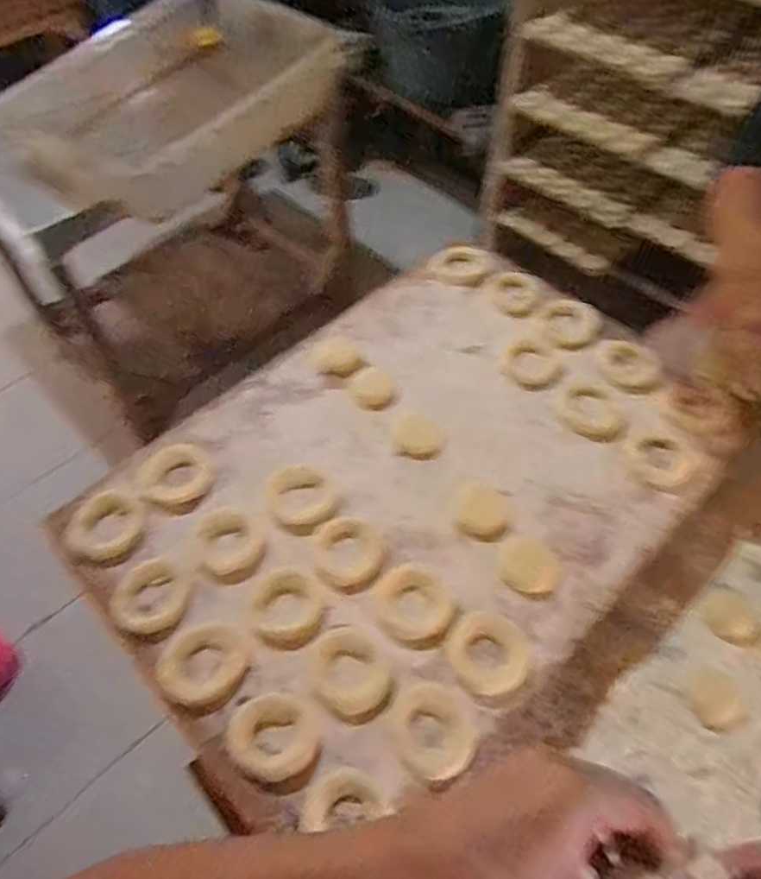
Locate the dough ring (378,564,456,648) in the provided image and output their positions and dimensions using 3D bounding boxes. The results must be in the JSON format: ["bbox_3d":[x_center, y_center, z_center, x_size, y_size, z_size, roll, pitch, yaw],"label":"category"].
[{"bbox_3d":[0.028,0.141,0.523,0.067,0.007,0.059,36,64,24],"label":"dough ring"}]

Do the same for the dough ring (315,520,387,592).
[{"bbox_3d":[-0.026,0.103,0.556,0.060,0.007,0.068,-2,55,1],"label":"dough ring"}]

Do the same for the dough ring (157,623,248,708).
[{"bbox_3d":[-0.142,0.181,0.497,0.062,0.009,0.065,-1,55,2],"label":"dough ring"}]

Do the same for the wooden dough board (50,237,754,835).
[{"bbox_3d":[0.030,0.030,0.608,0.565,0.021,0.425,-38,62,-22],"label":"wooden dough board"}]

